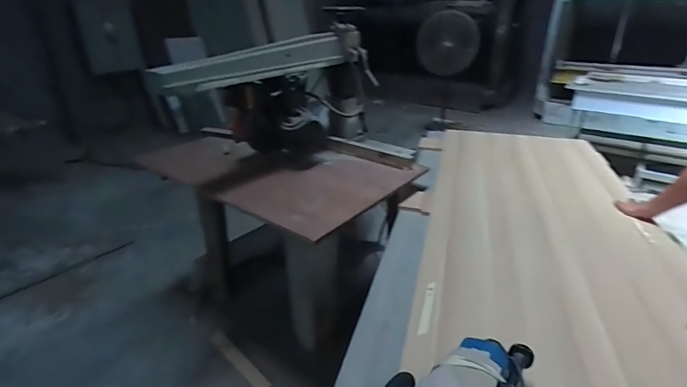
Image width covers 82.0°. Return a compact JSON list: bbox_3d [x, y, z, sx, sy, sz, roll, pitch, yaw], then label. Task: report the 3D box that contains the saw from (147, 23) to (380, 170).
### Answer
[{"bbox_3d":[-0.274,-0.439,1.797,0.343,0.546,1.016,16,29,31],"label":"saw"}]

